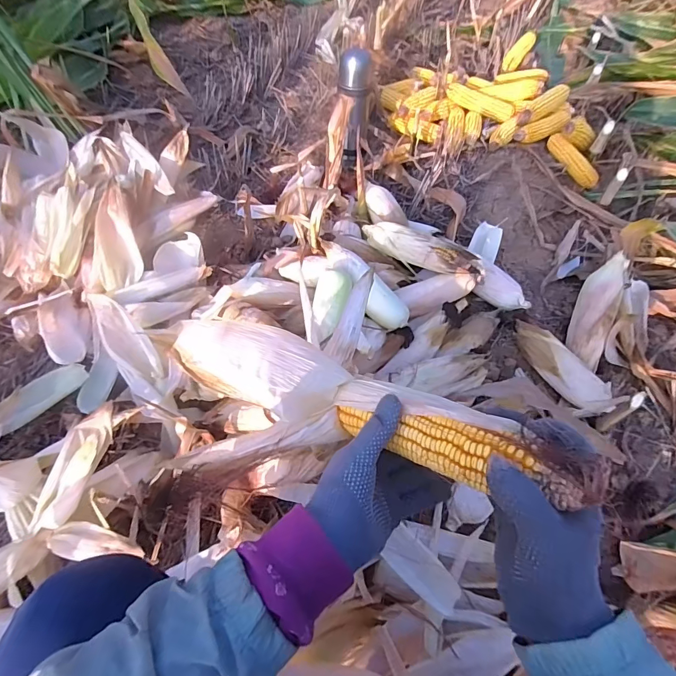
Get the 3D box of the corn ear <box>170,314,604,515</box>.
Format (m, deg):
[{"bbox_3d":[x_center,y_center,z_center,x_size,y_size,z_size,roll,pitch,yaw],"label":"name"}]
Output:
[{"bbox_3d":[0.015,0.072,0.323,0.299,0.116,0.101,14,59,16],"label":"corn ear"}]

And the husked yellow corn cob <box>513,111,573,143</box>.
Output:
[{"bbox_3d":[0.619,-0.631,1.188,0.175,0.044,0.056,-24,60,2],"label":"husked yellow corn cob"}]

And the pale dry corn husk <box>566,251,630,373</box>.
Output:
[{"bbox_3d":[0.525,-0.055,0.795,0.076,0.053,0.230,17,93,10],"label":"pale dry corn husk"}]

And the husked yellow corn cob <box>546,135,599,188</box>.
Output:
[{"bbox_3d":[0.699,-0.530,1.171,0.039,0.046,0.200,-27,75,-16],"label":"husked yellow corn cob"}]

